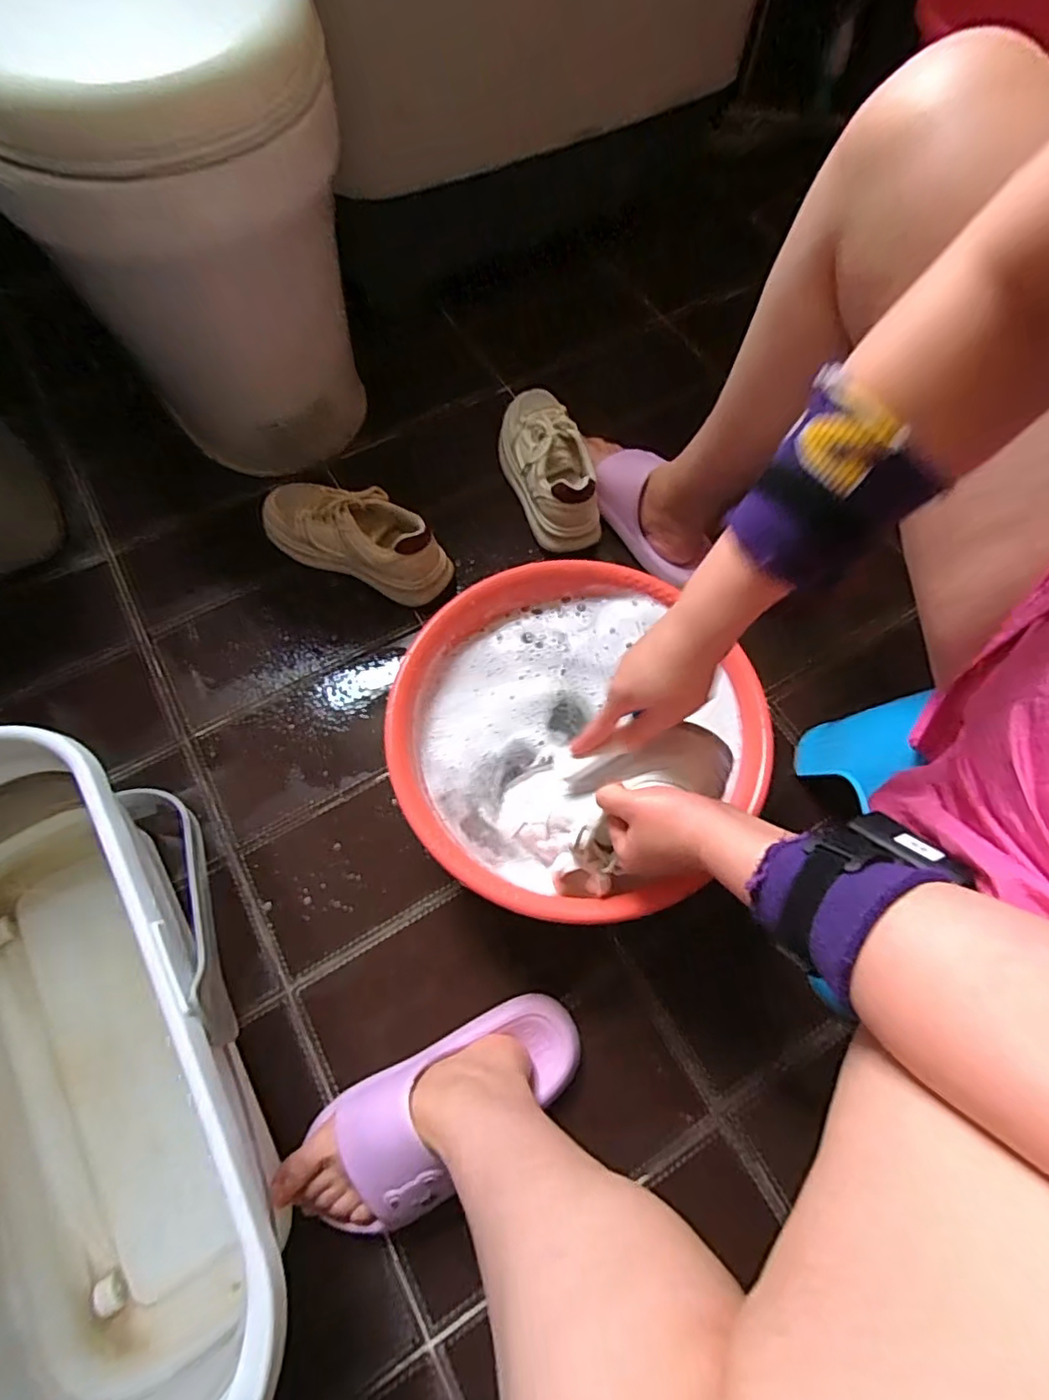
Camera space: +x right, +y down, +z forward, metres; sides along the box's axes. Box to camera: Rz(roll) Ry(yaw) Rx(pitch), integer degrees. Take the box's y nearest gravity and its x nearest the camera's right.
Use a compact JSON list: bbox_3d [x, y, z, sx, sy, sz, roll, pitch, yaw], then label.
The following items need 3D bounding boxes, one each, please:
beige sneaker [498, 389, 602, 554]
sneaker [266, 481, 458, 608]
[{"bbox_3d":[0.030,-0.305,0.793,0.081,0.110,0.232,-16,67,-7],"label":"beige sneaker"},{"bbox_3d":[-0.210,-0.202,0.745,0.250,0.112,0.084,23,68,10],"label":"sneaker"}]

